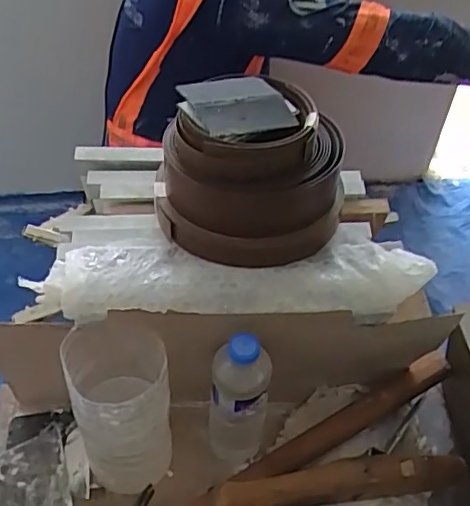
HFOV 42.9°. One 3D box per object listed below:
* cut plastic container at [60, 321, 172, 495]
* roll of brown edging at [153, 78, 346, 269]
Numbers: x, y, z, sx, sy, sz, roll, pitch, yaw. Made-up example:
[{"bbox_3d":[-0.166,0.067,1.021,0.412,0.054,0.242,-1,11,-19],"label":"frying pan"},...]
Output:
[{"bbox_3d":[-0.118,0.168,0.638,0.090,0.221,0.104,-11,50,-13],"label":"cut plastic container"},{"bbox_3d":[0.017,-0.087,0.640,0.199,0.111,0.172,-3,49,-6],"label":"roll of brown edging"}]

